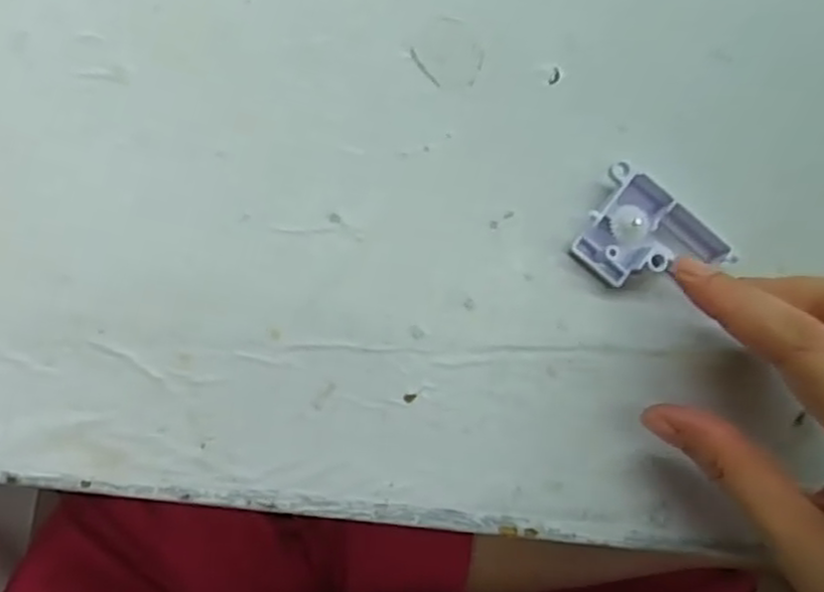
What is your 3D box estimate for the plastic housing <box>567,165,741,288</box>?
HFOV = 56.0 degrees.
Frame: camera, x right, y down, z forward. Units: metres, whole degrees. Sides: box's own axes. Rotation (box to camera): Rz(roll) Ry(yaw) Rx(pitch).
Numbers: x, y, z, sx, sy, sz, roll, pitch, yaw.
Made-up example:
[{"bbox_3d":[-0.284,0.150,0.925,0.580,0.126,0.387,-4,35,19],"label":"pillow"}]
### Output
[{"bbox_3d":[0.082,-0.018,0.267,0.049,0.013,0.035,35,84,-6],"label":"plastic housing"}]

